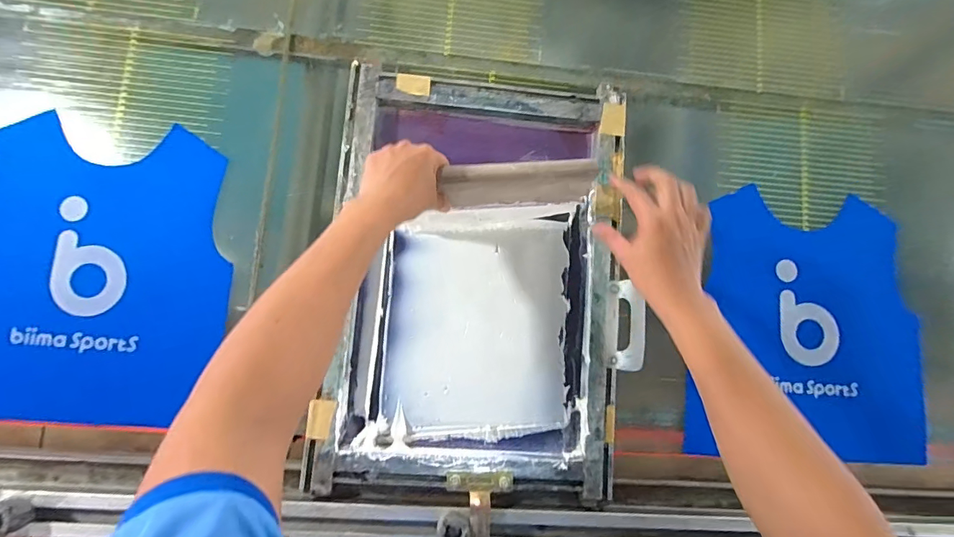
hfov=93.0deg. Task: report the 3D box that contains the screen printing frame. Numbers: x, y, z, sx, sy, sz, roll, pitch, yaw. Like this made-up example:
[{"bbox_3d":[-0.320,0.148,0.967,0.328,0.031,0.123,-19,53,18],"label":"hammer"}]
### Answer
[{"bbox_3d":[0.007,0.008,0.628,0.404,0.050,0.604,5,83,-4],"label":"screen printing frame"}]

